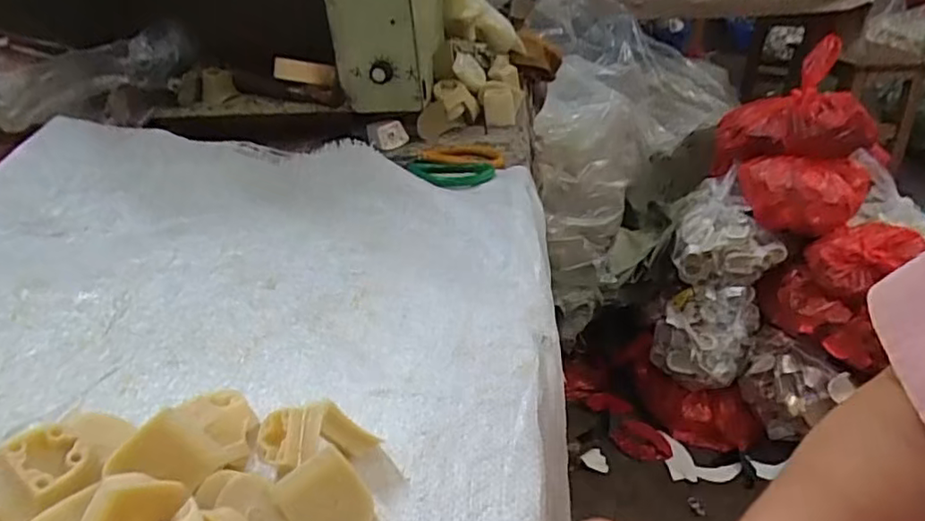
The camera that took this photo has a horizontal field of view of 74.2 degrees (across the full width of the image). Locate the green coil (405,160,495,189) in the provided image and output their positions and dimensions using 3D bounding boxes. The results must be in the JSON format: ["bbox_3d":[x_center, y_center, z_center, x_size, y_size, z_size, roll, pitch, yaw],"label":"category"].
[{"bbox_3d":[-0.015,-0.095,0.669,0.096,0.012,0.068,3,33,11],"label":"green coil"}]

